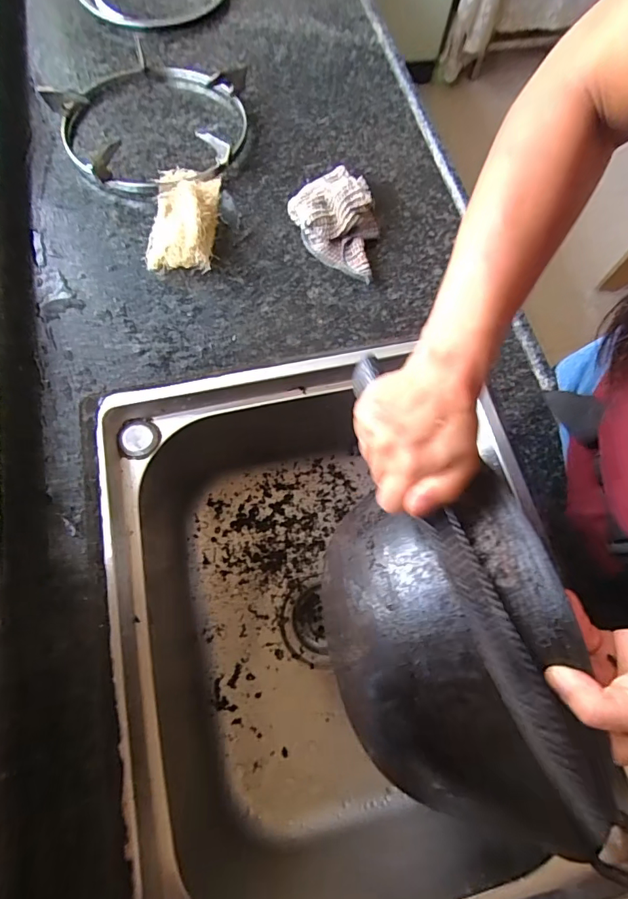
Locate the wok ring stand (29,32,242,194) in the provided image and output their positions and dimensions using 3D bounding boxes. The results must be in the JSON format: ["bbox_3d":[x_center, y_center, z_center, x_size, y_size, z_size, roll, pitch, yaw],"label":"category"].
[{"bbox_3d":[-0.209,-0.431,0.582,0.248,0.046,0.259,1,68,-3],"label":"wok ring stand"}]

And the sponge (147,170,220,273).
[{"bbox_3d":[-0.145,-0.267,0.522,0.074,0.041,0.147,1,68,-3],"label":"sponge"}]

